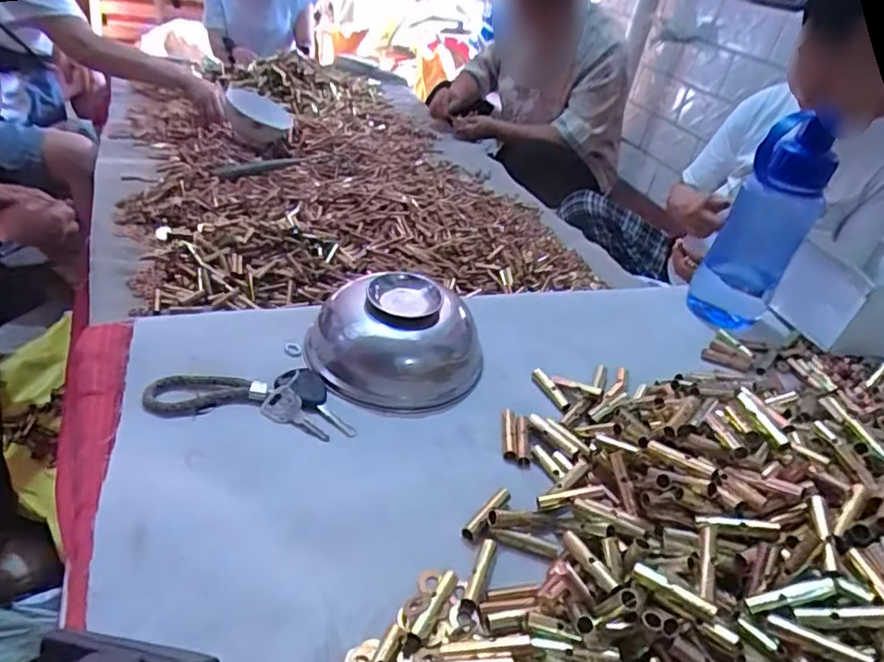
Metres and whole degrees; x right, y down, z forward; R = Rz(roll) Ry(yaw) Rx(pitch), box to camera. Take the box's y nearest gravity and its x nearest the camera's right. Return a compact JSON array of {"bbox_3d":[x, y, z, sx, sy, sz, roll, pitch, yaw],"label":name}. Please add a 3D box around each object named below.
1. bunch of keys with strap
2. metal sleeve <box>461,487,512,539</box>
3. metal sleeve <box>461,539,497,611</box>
[{"bbox_3d":[-0.130,0.044,0.417,0.135,0.016,0.056,6,36,-2],"label":"bunch of keys with strap"},{"bbox_3d":[0.029,0.113,0.368,0.008,0.010,0.045,29,41,26],"label":"metal sleeve"},{"bbox_3d":[0.022,0.137,0.335,0.009,0.006,0.043,17,37,13],"label":"metal sleeve"}]

